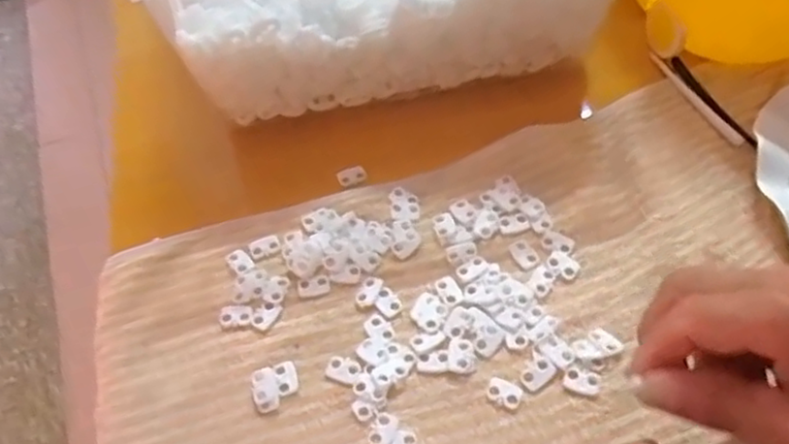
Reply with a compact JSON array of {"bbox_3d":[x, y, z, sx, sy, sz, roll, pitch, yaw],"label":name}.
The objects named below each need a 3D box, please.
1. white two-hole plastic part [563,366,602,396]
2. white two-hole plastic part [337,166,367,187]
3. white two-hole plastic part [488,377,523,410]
[{"bbox_3d":[0.097,0.082,0.357,0.019,0.004,0.012,13,58,12],"label":"white two-hole plastic part"},{"bbox_3d":[-0.027,-0.029,0.446,0.019,0.004,0.011,-17,57,-8],"label":"white two-hole plastic part"},{"bbox_3d":[0.057,0.088,0.357,0.018,0.004,0.012,26,61,19],"label":"white two-hole plastic part"}]

